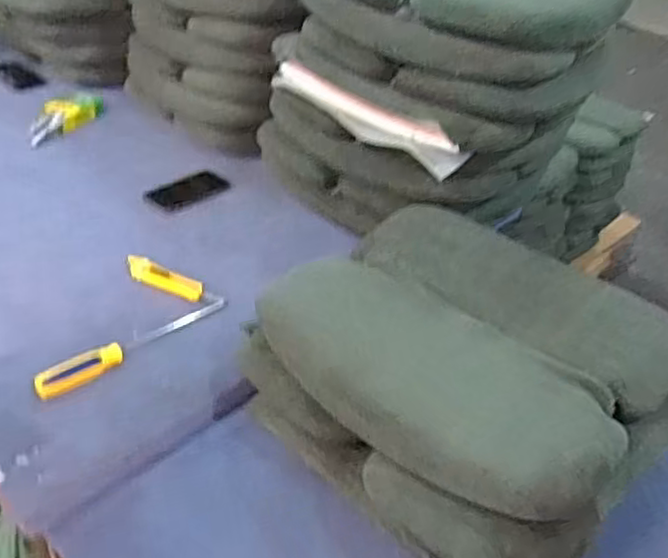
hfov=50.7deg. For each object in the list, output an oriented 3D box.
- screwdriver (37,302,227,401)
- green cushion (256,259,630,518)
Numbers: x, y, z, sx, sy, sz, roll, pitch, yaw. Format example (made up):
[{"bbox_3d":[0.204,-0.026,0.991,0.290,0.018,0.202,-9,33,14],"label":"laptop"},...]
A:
[{"bbox_3d":[-0.269,0.085,0.978,0.028,0.027,0.295,34,45,31],"label":"screwdriver"},{"bbox_3d":[0.112,0.100,0.829,0.446,0.050,0.239,32,44,30],"label":"green cushion"}]

